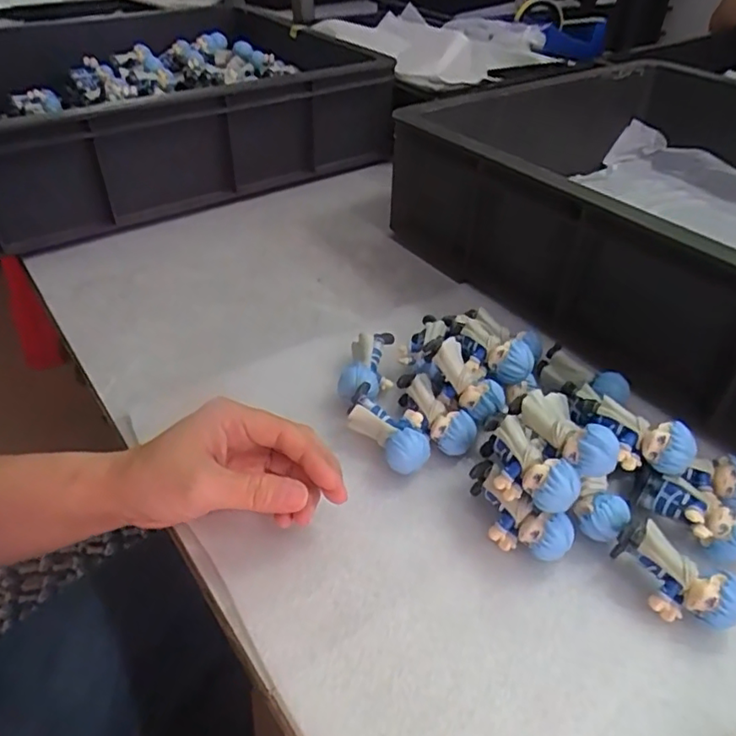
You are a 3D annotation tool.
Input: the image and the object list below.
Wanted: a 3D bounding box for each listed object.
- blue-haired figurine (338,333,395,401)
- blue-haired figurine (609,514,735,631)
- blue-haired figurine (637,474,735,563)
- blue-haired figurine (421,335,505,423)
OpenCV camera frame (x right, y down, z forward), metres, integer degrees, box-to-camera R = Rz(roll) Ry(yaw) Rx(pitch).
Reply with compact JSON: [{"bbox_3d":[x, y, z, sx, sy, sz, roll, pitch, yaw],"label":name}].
[{"bbox_3d":[0.000,0.003,0.419,0.034,0.026,0.068,7,40,7],"label":"blue-haired figurine"},{"bbox_3d":[0.154,0.106,0.295,0.061,0.029,0.024,29,47,30],"label":"blue-haired figurine"},{"bbox_3d":[0.180,0.081,0.326,0.024,0.023,0.057,-31,50,-33],"label":"blue-haired figurine"},{"bbox_3d":[0.062,0.008,0.383,0.029,0.026,0.063,-25,63,-28],"label":"blue-haired figurine"}]

